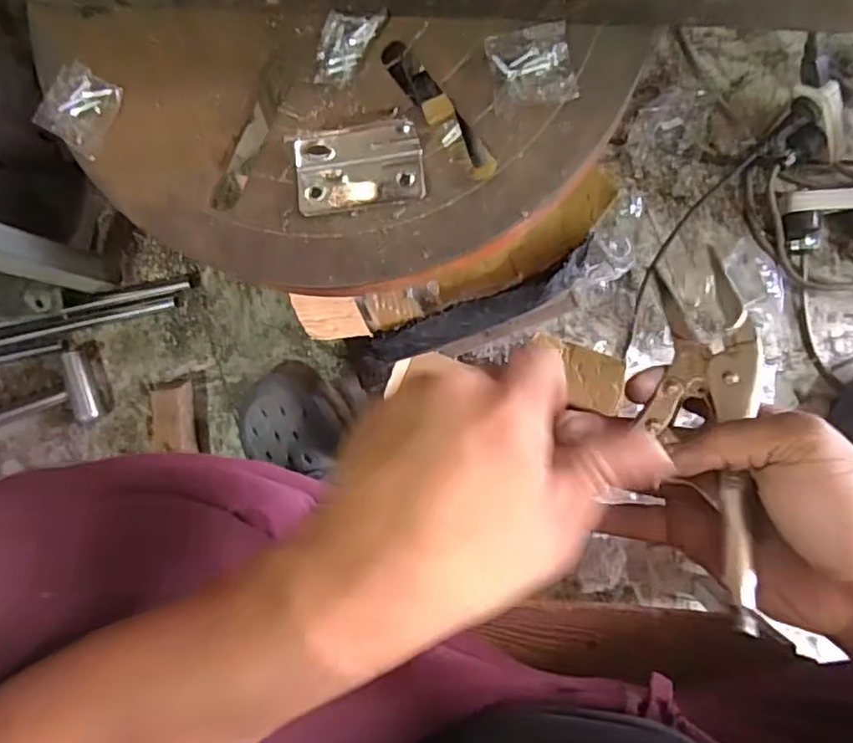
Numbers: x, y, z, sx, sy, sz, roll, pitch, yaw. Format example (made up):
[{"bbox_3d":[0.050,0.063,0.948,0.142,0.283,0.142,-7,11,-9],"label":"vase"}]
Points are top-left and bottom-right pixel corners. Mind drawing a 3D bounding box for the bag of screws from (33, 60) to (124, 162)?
[{"bbox_3d":[-0.170,-0.130,0.311,0.038,0.008,0.036,35,92,8],"label":"bag of screws"}]

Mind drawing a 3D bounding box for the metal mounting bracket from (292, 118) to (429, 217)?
[{"bbox_3d":[-0.032,-0.095,0.296,0.060,0.008,0.035,-6,86,7],"label":"metal mounting bracket"}]

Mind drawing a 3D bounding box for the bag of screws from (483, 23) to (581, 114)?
[{"bbox_3d":[0.047,-0.138,0.288,0.036,0.006,0.035,-9,86,7],"label":"bag of screws"}]

